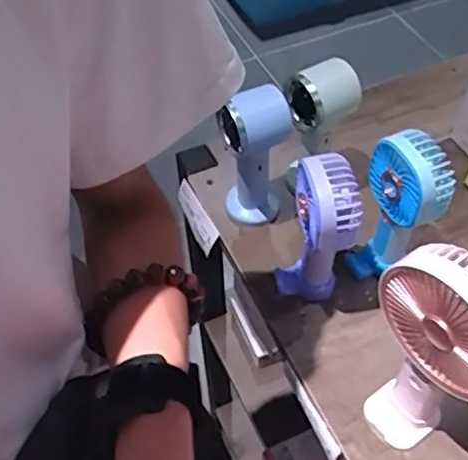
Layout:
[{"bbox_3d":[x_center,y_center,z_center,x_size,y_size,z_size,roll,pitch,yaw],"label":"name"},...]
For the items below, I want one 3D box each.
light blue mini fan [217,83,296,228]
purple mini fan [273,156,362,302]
[{"bbox_3d":[0.022,-0.074,0.620,0.068,0.167,0.053,-2,52,1],"label":"light blue mini fan"},{"bbox_3d":[0.074,0.009,0.558,0.064,0.162,0.064,-1,52,1],"label":"purple mini fan"}]

